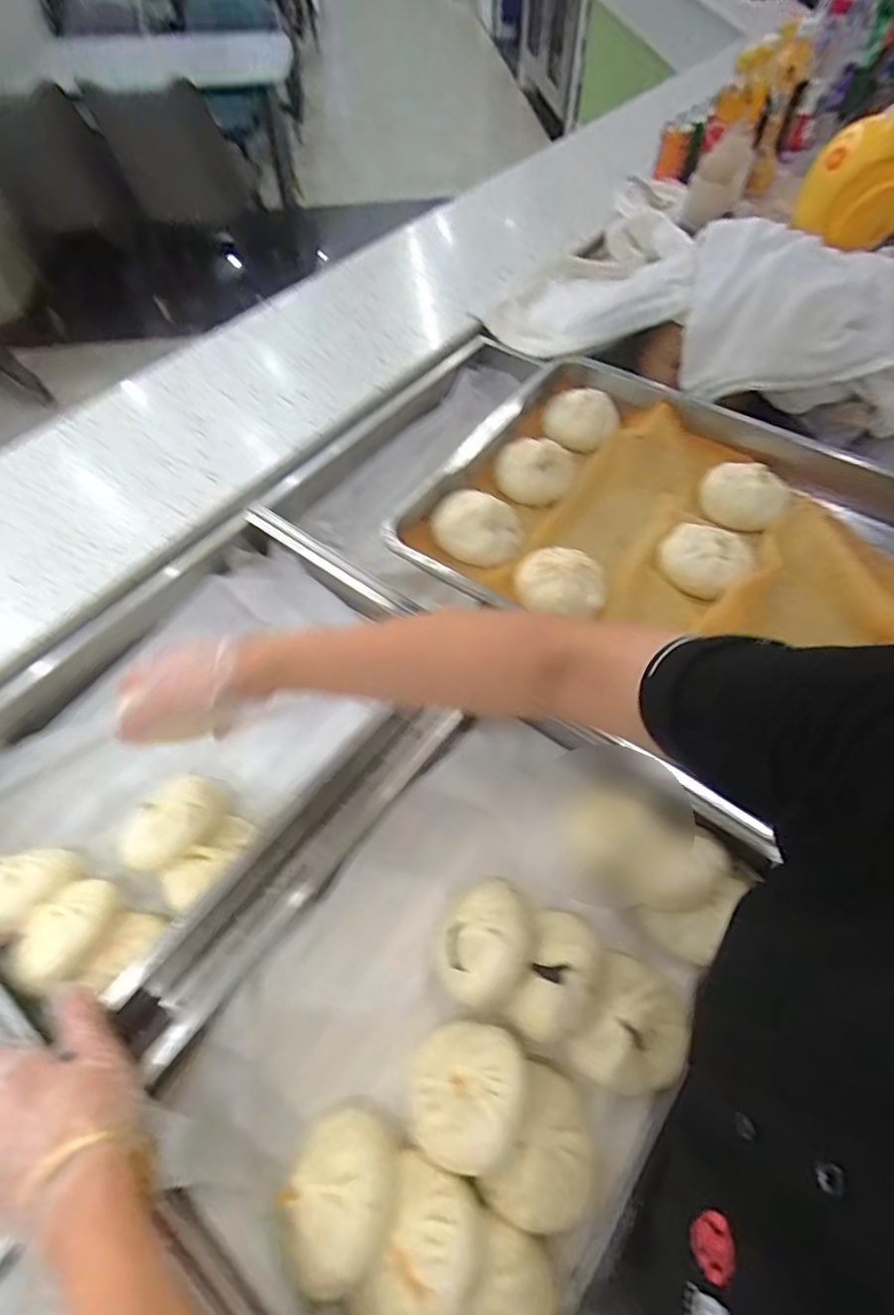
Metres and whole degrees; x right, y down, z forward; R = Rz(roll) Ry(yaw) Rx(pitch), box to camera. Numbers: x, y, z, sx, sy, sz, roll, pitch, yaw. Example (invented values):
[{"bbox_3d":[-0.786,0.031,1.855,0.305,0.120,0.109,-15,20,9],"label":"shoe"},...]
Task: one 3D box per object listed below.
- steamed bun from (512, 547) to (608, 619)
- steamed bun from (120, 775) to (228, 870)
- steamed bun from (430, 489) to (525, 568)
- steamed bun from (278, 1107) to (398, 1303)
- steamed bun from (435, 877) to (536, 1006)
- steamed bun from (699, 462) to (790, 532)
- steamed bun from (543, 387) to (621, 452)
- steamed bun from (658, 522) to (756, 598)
[{"bbox_3d":[0.113,-0.076,0.593,0.087,0.031,0.069,9,58,6],"label":"steamed bun"},{"bbox_3d":[-0.240,0.148,0.531,0.092,0.061,0.065,-36,66,-20],"label":"steamed bun"},{"bbox_3d":[0.033,-0.138,0.631,0.096,0.046,0.065,20,59,13],"label":"steamed bun"},{"bbox_3d":[-0.070,0.352,0.394,0.070,0.056,0.085,21,61,11],"label":"steamed bun"},{"bbox_3d":[0.030,0.225,0.481,0.073,0.061,0.091,20,61,10],"label":"steamed bun"},{"bbox_3d":[0.330,-0.181,0.666,0.084,0.035,0.084,0,57,0],"label":"steamed bun"},{"bbox_3d":[0.167,-0.298,0.738,0.089,0.043,0.074,13,58,9],"label":"steamed bun"},{"bbox_3d":[0.264,-0.101,0.610,0.086,0.032,0.073,8,57,5],"label":"steamed bun"}]

